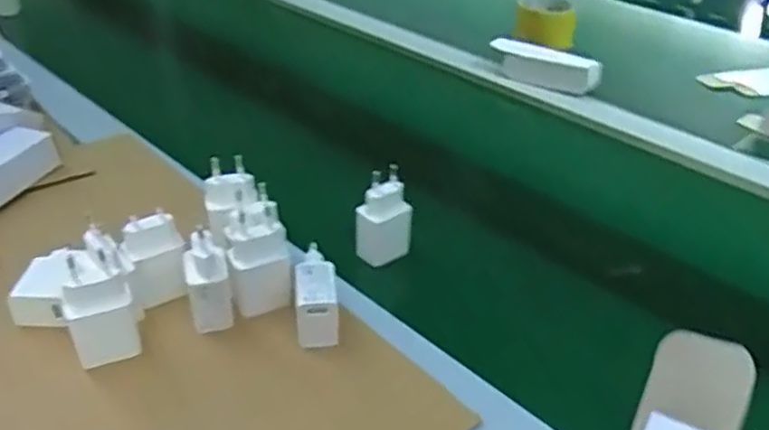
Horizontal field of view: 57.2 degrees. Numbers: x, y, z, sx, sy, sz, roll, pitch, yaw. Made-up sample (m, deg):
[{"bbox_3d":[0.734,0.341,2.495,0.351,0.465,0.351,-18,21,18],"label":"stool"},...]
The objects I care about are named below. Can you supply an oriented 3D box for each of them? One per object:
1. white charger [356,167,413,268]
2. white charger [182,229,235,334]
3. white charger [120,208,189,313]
[{"bbox_3d":[0.000,0.002,0.565,0.042,0.072,0.027,-27,43,-36],"label":"white charger"},{"bbox_3d":[-0.121,0.043,0.480,0.027,0.070,0.037,-9,35,-16],"label":"white charger"},{"bbox_3d":[-0.160,0.035,0.492,0.039,0.067,0.024,-14,37,-22],"label":"white charger"}]

